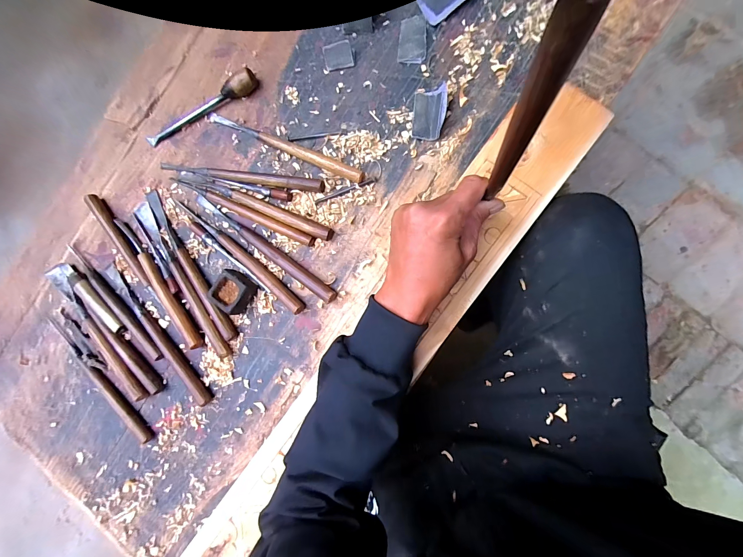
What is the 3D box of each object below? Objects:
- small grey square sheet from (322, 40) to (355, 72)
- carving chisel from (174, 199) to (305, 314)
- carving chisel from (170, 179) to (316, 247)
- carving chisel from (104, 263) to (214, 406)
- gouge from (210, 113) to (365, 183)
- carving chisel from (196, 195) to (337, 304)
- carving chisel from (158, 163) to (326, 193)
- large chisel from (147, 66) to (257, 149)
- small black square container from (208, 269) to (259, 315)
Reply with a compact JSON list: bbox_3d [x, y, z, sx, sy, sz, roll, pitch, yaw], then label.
[{"bbox_3d":[-0.045,-0.300,0.423,0.038,0.004,0.030,-5,116,14],"label":"small grey square sheet"},{"bbox_3d":[-0.183,-0.033,0.429,0.240,0.016,0.018,40,93,10],"label":"carving chisel"},{"bbox_3d":[-0.184,-0.097,0.436,0.234,0.013,0.014,25,90,10],"label":"carving chisel"},{"bbox_3d":[-0.310,0.077,0.449,0.020,0.013,0.251,-42,81,4],"label":"carving chisel"},{"bbox_3d":[-0.124,-0.183,0.431,0.251,0.022,0.016,25,90,10],"label":"gouge"},{"bbox_3d":[-0.149,-0.043,0.421,0.244,0.018,0.022,35,92,10],"label":"carving chisel"},{"bbox_3d":[-0.186,-0.143,0.434,0.251,0.016,0.018,10,87,10],"label":"carving chisel"},{"bbox_3d":[-0.247,-0.242,0.445,0.188,0.030,0.028,-25,82,7],"label":"large chisel"},{"bbox_3d":[-0.188,0.019,0.423,0.050,0.025,0.051,29,91,10],"label":"small black square container"}]

